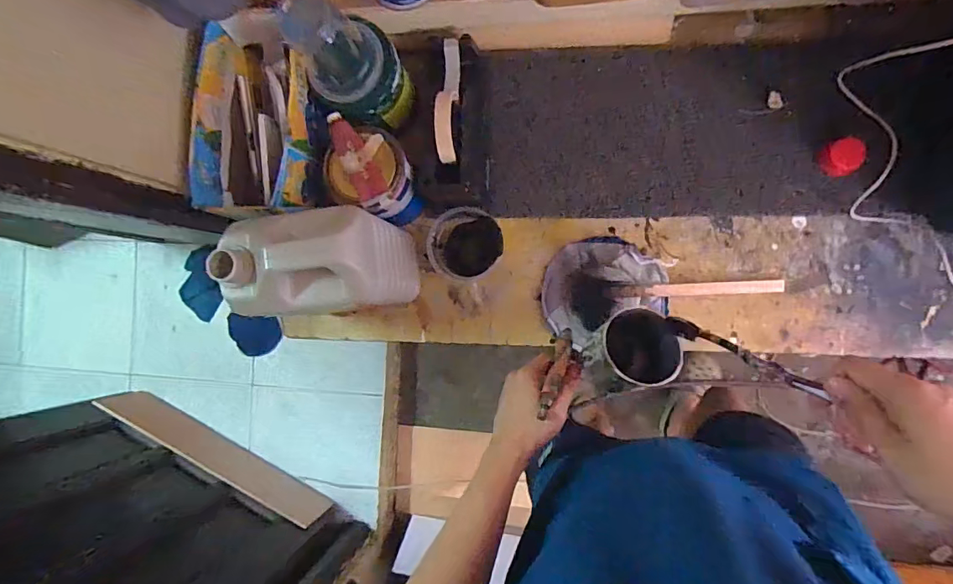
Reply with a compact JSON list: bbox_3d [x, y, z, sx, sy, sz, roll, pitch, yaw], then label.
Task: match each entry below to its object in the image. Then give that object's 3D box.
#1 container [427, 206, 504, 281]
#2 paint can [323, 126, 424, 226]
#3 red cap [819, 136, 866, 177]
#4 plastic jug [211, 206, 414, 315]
[{"bbox_3d":[-0.015,-0.062,0.637,0.088,0.089,0.091,0,89,9],"label":"container"},{"bbox_3d":[-0.127,-0.151,0.634,0.103,0.115,0.098,0,89,9],"label":"paint can"},{"bbox_3d":[0.446,-0.164,0.587,0.041,0.019,0.043,0,89,9],"label":"red cap"},{"bbox_3d":[-0.183,-0.029,0.592,0.172,0.202,0.109,-10,87,9],"label":"plastic jug"}]

